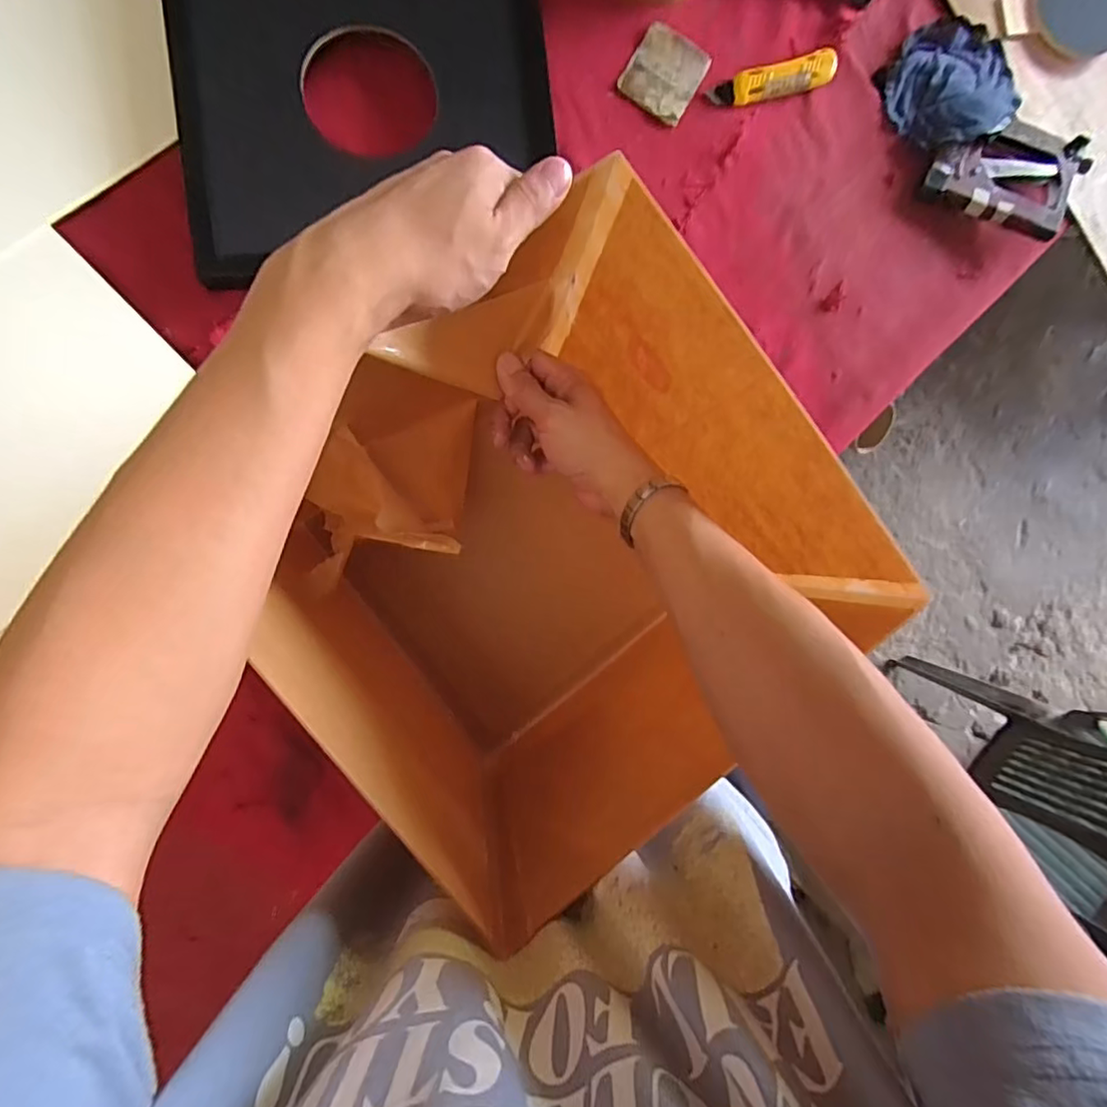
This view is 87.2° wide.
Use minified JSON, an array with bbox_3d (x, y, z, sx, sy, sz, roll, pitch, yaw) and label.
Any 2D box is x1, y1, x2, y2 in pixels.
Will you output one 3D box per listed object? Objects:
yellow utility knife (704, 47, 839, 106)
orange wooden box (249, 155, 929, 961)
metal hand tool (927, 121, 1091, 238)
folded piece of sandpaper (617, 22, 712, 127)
[{"bbox_3d":[0.242,-0.519,0.639,0.151,0.013,0.033,-18,93,-7],"label":"yellow utility knife"},{"bbox_3d":[-0.018,-0.001,0.478,0.314,0.343,0.305,-38,95,-6],"label":"orange wooden box"},{"bbox_3d":[0.533,-0.451,0.679,0.160,0.035,0.136,27,87,-7],"label":"metal hand tool"},{"bbox_3d":[0.121,-0.518,0.625,0.075,0.004,0.089,30,87,-7],"label":"folded piece of sandpaper"}]

